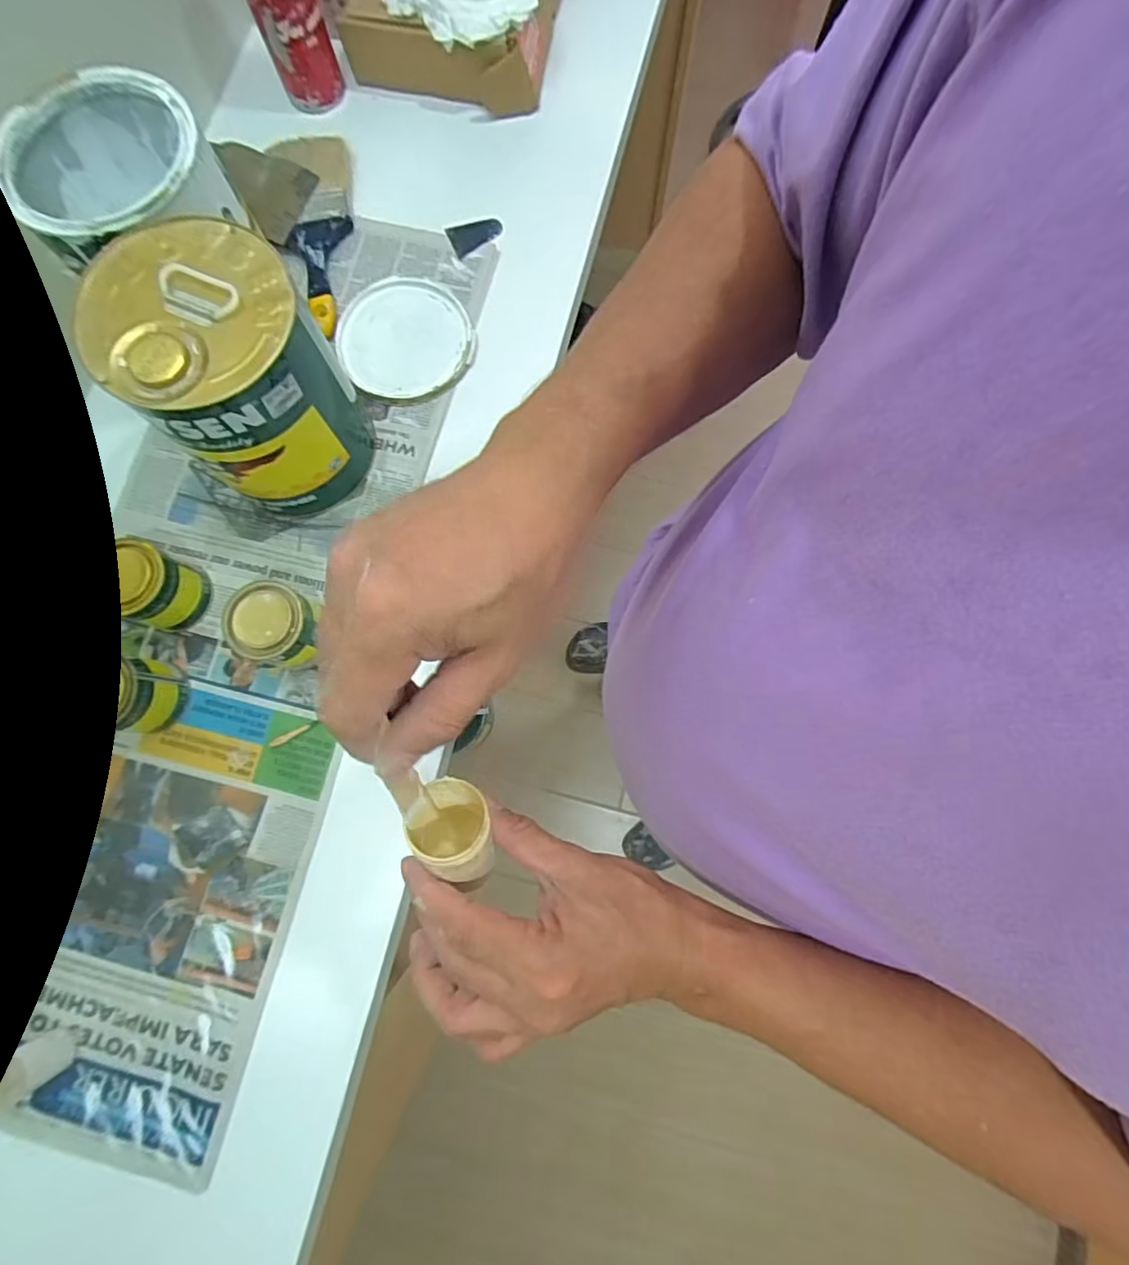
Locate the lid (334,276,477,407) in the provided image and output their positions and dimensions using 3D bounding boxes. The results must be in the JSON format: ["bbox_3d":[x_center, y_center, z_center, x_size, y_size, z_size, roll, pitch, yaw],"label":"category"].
[{"bbox_3d":[-0.180,-0.331,0.654,0.146,0.013,0.156,0,79,0],"label":"lid"}]

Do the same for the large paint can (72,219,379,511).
[{"bbox_3d":[-0.279,-0.220,0.526,0.145,0.208,0.151,0,79,0],"label":"large paint can"}]

